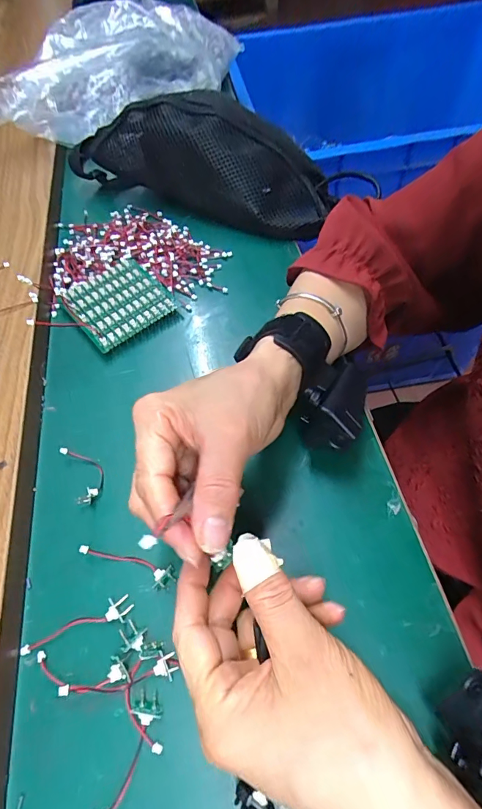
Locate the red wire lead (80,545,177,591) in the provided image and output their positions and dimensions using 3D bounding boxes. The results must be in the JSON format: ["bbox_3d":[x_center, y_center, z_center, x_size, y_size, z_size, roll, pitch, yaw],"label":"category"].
[{"bbox_3d":[-0.071,0.101,0.263,0.061,0.012,0.015,14,60,11],"label":"red wire lead"}]

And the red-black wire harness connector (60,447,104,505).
[{"bbox_3d":[-0.112,0.048,0.298,0.022,0.010,0.045,-25,60,-12],"label":"red-black wire harness connector"}]

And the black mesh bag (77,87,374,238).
[{"bbox_3d":[-0.027,-0.250,0.442,0.319,0.074,0.105,20,102,1],"label":"black mesh bag"}]

